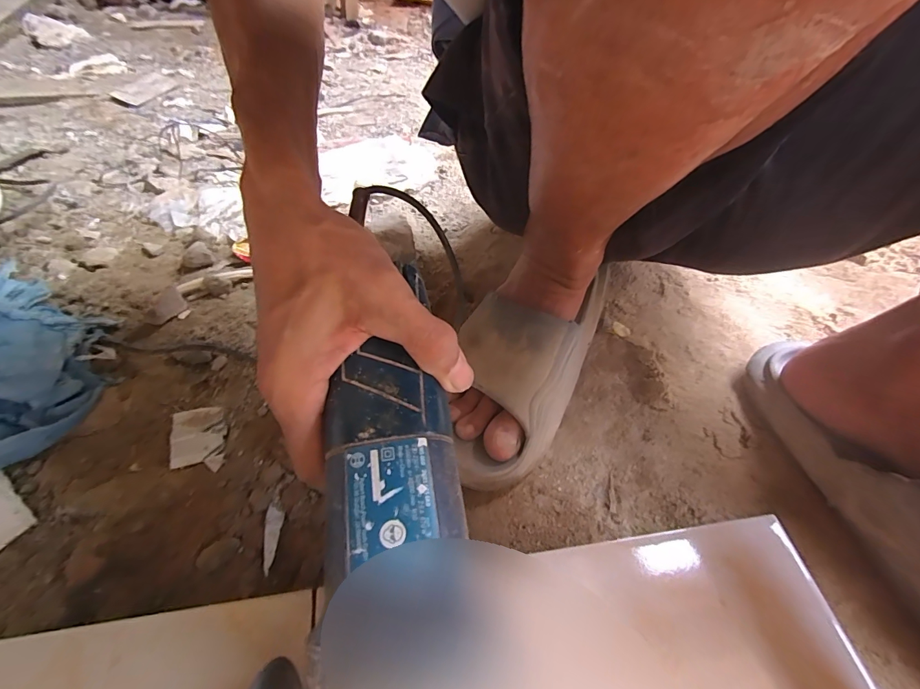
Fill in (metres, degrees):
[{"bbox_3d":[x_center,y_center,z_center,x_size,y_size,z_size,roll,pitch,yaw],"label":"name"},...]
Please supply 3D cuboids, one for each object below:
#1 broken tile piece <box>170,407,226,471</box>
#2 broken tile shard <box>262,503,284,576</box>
[{"bbox_3d":[-0.235,0.082,0.360,0.043,0.004,0.060,-10,53,-14],"label":"broken tile piece"},{"bbox_3d":[-0.149,0.151,0.317,0.013,0.005,0.049,2,51,-5],"label":"broken tile shard"}]

